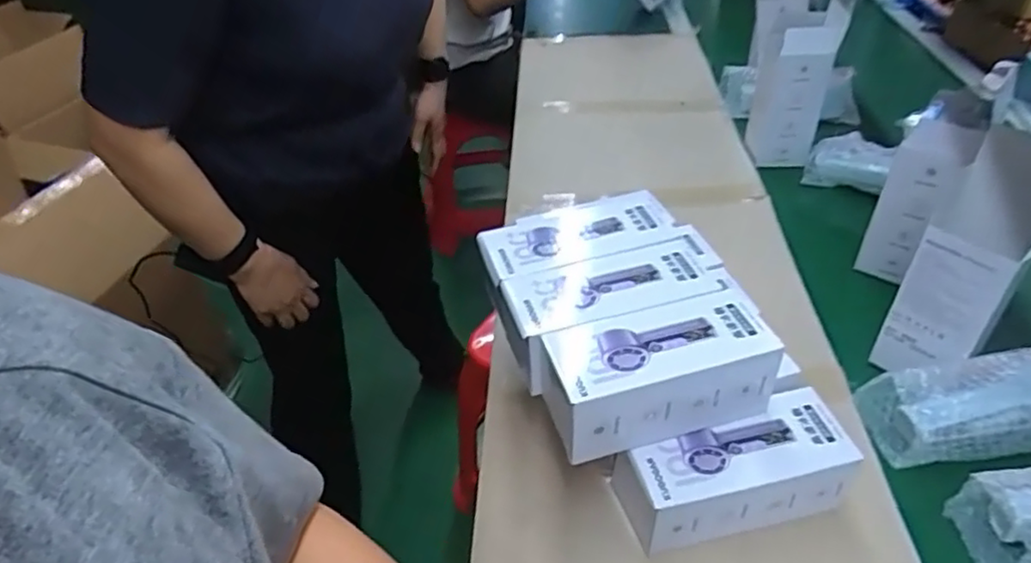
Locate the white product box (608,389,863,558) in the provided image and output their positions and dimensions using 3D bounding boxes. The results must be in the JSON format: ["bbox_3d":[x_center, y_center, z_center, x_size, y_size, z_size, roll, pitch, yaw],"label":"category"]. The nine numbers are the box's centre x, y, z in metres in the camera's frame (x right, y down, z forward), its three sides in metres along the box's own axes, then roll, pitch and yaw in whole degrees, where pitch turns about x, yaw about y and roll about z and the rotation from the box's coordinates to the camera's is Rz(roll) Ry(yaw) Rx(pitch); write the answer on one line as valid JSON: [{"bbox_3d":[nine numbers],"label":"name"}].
[{"bbox_3d":[0.162,0.152,0.514,0.185,0.064,0.075,-11,39,-11],"label":"white product box"}]

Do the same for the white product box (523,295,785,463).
[{"bbox_3d":[0.105,0.069,0.507,0.168,0.073,0.073,-11,39,-11],"label":"white product box"}]

